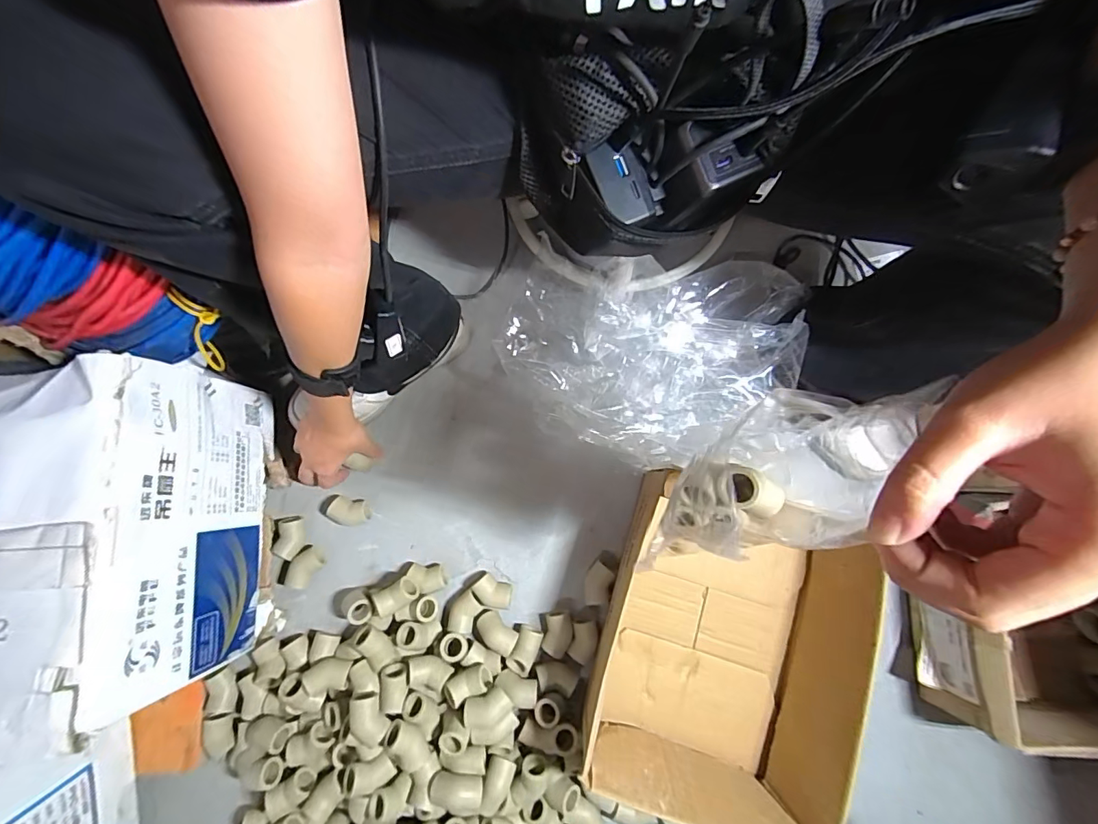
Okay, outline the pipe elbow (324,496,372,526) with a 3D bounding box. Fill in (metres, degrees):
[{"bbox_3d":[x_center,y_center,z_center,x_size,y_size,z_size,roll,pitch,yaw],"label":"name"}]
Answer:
[{"bbox_3d":[-0.245,0.123,0.575,0.048,0.024,0.031,10,81,3],"label":"pipe elbow"}]

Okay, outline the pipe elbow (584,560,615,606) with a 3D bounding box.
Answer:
[{"bbox_3d":[0.058,0.204,0.555,0.029,0.023,0.049,14,81,4],"label":"pipe elbow"}]

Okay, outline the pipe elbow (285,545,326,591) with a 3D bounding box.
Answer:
[{"bbox_3d":[-0.293,0.186,0.561,0.029,0.022,0.047,32,82,6],"label":"pipe elbow"}]

